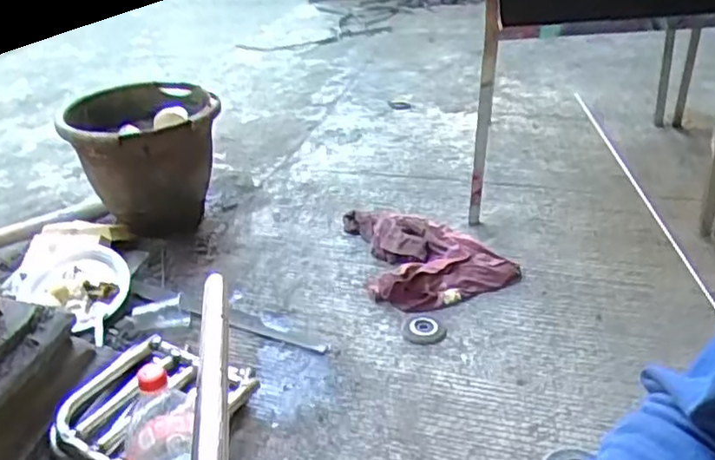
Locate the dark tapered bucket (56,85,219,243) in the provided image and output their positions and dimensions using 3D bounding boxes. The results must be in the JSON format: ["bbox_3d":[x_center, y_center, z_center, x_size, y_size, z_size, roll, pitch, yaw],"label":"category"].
[{"bbox_3d":[-0.493,-0.159,1.591,0.325,0.308,0.367,-20,35,-24],"label":"dark tapered bucket"}]

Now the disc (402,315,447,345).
[{"bbox_3d":[0.124,0.186,1.237,0.080,0.011,0.069,-2,32,2],"label":"disc"}]

